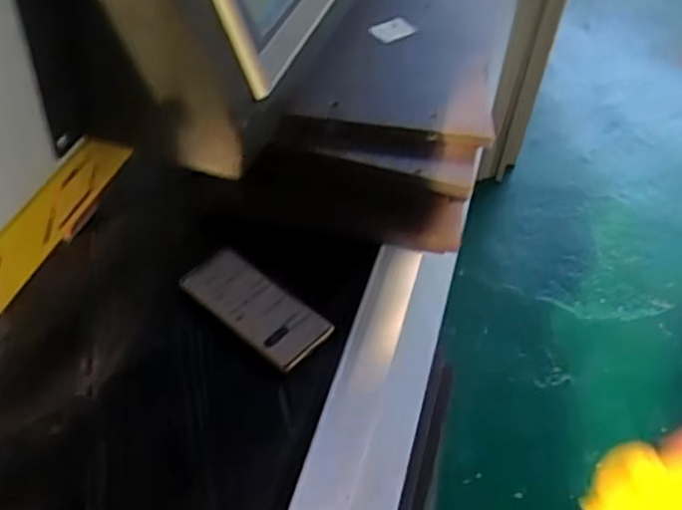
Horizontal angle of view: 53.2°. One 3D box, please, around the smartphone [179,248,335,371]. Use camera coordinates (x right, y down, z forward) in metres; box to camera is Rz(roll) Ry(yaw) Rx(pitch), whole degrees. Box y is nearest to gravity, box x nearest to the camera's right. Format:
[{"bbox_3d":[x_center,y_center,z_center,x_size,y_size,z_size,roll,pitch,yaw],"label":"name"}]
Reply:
[{"bbox_3d":[-0.091,0.054,0.725,0.158,0.007,0.077,36,54,18],"label":"smartphone"}]

